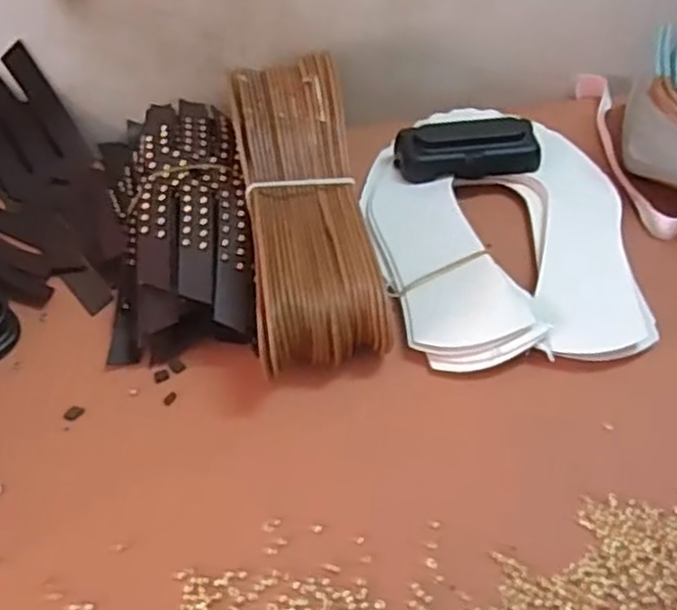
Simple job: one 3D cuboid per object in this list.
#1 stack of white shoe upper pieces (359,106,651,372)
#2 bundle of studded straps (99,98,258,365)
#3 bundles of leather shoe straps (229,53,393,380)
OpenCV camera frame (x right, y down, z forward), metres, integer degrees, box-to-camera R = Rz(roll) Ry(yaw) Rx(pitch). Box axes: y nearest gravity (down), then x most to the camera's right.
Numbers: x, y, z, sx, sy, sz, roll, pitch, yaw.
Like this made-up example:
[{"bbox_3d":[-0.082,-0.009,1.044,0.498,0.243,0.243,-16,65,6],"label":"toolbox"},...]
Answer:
[{"bbox_3d":[0.114,-0.055,0.550,0.177,0.033,0.227,-2,50,-3],"label":"stack of white shoe upper pieces"},{"bbox_3d":[-0.117,-0.067,0.537,0.100,0.065,0.221,-8,50,-8],"label":"bundle of studded straps"},{"bbox_3d":[-0.023,-0.063,0.520,0.083,0.084,0.240,-6,50,-6],"label":"bundles of leather shoe straps"}]

